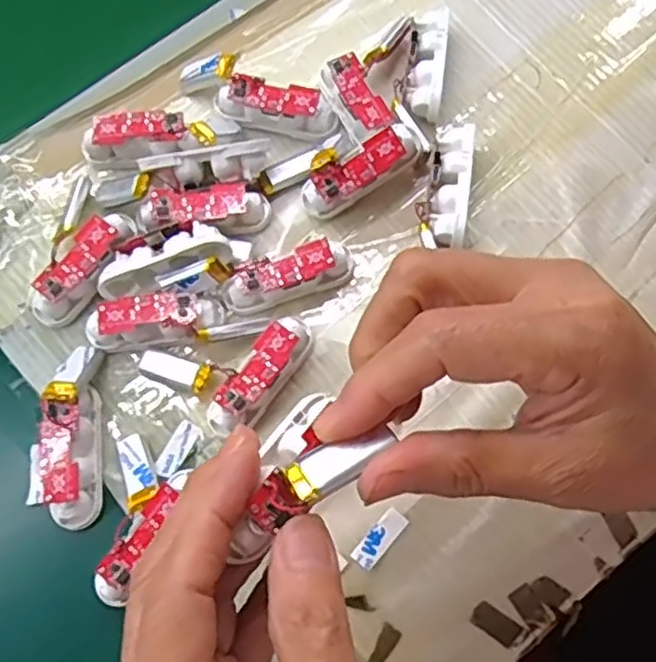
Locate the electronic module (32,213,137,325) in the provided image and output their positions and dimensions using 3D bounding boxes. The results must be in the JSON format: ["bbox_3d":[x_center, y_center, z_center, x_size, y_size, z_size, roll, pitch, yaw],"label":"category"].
[{"bbox_3d":[-0.114,-0.030,0.332,0.019,0.020,0.062,37,77,12],"label":"electronic module"}]

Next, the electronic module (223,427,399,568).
[{"bbox_3d":[-0.006,0.044,0.206,0.056,0.009,0.015,-36,75,-4],"label":"electronic module"}]

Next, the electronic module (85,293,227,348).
[{"bbox_3d":[-0.079,-0.005,0.322,0.061,0.016,0.017,-5,73,0],"label":"electronic module"}]

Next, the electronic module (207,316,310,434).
[{"bbox_3d":[-0.029,0.020,0.314,0.018,0.018,0.060,35,77,11],"label":"electronic module"}]

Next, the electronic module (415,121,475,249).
[{"bbox_3d":[0.056,-0.068,0.338,0.022,0.022,0.059,9,73,4],"label":"electronic module"}]

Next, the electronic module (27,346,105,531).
[{"bbox_3d":[-0.114,0.045,0.308,0.029,0.025,0.077,2,73,2],"label":"electronic module"}]

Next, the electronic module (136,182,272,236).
[{"bbox_3d":[-0.059,-0.056,0.338,0.059,0.019,0.020,-2,73,1],"label":"electronic module"}]

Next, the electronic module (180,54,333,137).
[{"bbox_3d":[-0.037,-0.118,0.355,0.080,0.019,0.023,22,75,8],"label":"electronic module"}]

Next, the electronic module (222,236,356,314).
[{"bbox_3d":[-0.017,-0.026,0.328,0.062,0.020,0.017,-19,73,-4],"label":"electronic module"}]

